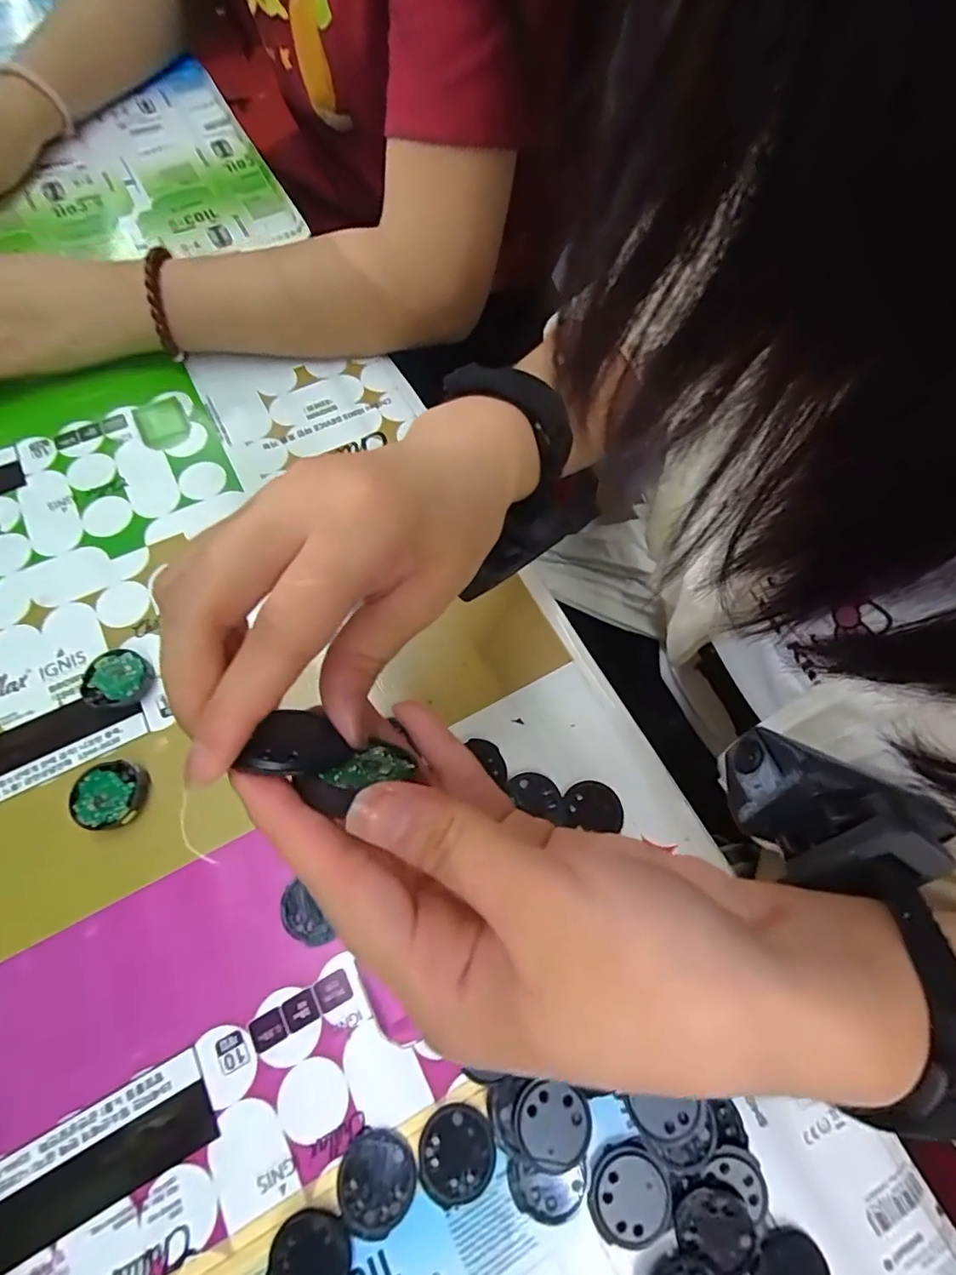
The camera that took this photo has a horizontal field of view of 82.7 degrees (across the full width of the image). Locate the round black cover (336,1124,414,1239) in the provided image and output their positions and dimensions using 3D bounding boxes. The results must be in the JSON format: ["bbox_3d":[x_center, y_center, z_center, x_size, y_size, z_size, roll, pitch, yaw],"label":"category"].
[{"bbox_3d":[-0.039,0.209,0.208,0.029,0.004,0.031,1,68,-1],"label":"round black cover"}]

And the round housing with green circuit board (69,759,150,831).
[{"bbox_3d":[-0.170,0.074,0.254,0.032,0.009,0.030,1,68,-1],"label":"round housing with green circuit board"}]

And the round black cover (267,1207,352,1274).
[{"bbox_3d":[-0.063,0.229,0.199,0.029,0.004,0.027,1,68,-1],"label":"round black cover"}]

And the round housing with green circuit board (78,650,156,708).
[{"bbox_3d":[-0.182,0.022,0.276,0.031,0.010,0.028,-4,69,-3],"label":"round housing with green circuit board"}]

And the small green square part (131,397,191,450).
[{"bbox_3d":[-0.200,-0.135,0.343,0.029,0.004,0.037,-27,72,-12],"label":"small green square part"}]

